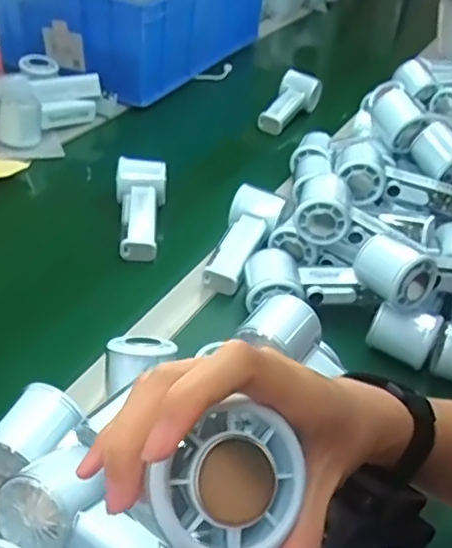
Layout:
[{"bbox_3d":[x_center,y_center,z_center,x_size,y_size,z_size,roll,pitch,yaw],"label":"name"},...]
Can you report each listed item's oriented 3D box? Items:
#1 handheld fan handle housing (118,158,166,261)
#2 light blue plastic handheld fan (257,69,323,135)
[{"bbox_3d":[-0.100,-0.078,0.710,0.059,0.058,0.134,2,40,-6],"label":"handheld fan handle housing"},{"bbox_3d":[0.107,-0.278,1.002,0.070,0.060,0.148,17,41,12],"label":"light blue plastic handheld fan"}]

